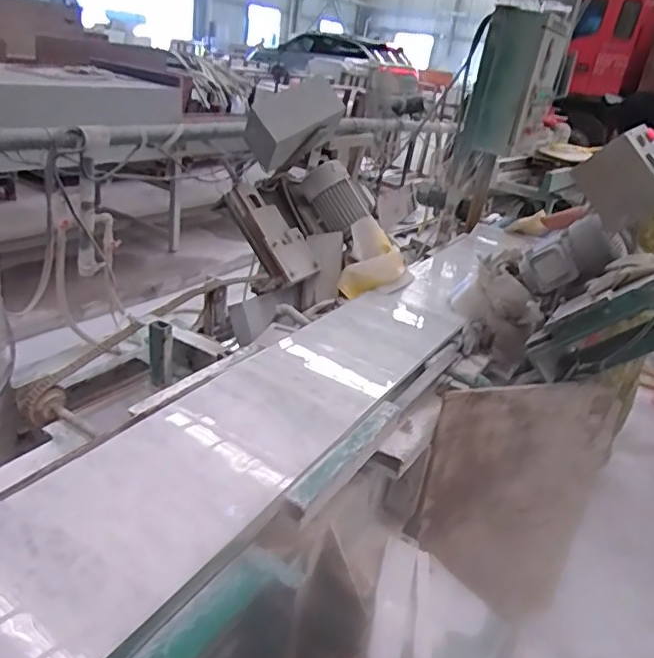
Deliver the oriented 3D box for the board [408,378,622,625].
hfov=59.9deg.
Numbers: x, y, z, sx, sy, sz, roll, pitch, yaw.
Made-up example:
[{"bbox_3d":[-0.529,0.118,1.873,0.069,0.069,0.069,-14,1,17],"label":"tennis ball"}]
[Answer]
[{"bbox_3d":[0.453,0.443,1.407,0.528,0.669,0.028,3,19,-20],"label":"board"}]

